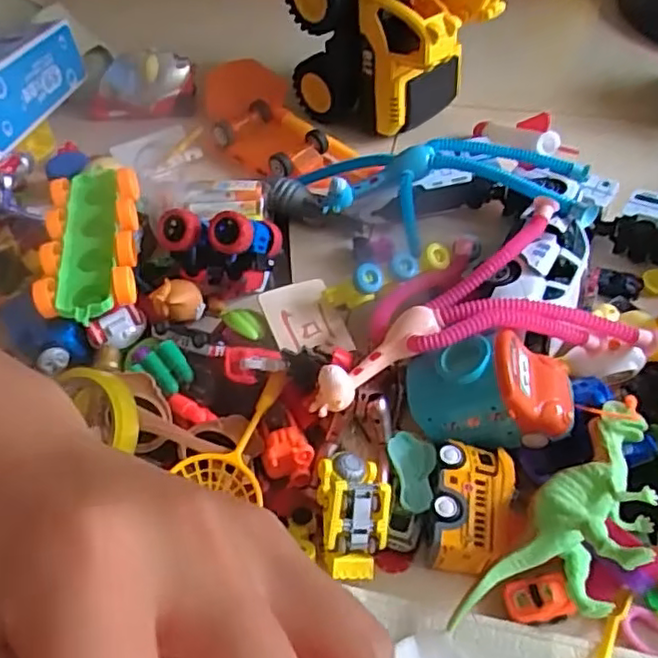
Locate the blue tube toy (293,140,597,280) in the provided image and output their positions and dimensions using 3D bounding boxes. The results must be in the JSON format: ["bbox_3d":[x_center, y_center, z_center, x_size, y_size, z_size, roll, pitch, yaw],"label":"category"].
[{"bbox_3d":[0.106,-0.148,0.672,0.300,0.100,0.148,12,51,13],"label":"blue tube toy"}]

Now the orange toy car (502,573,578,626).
[{"bbox_3d":[0.145,0.189,0.447,0.043,0.024,0.029,-21,44,11],"label":"orange toy car"}]

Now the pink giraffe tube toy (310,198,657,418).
[{"bbox_3d":[0.108,-0.013,0.537,0.264,0.079,0.133,-11,50,-7],"label":"pink giraffe tube toy"}]

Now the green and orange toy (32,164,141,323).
[{"bbox_3d":[-0.225,-0.086,0.616,0.088,0.038,0.208,-9,49,-5],"label":"green and orange toy"}]

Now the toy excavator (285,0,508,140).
[{"bbox_3d":[0.102,-0.383,0.765,0.272,0.282,0.137,25,55,22],"label":"toy excavator"}]

